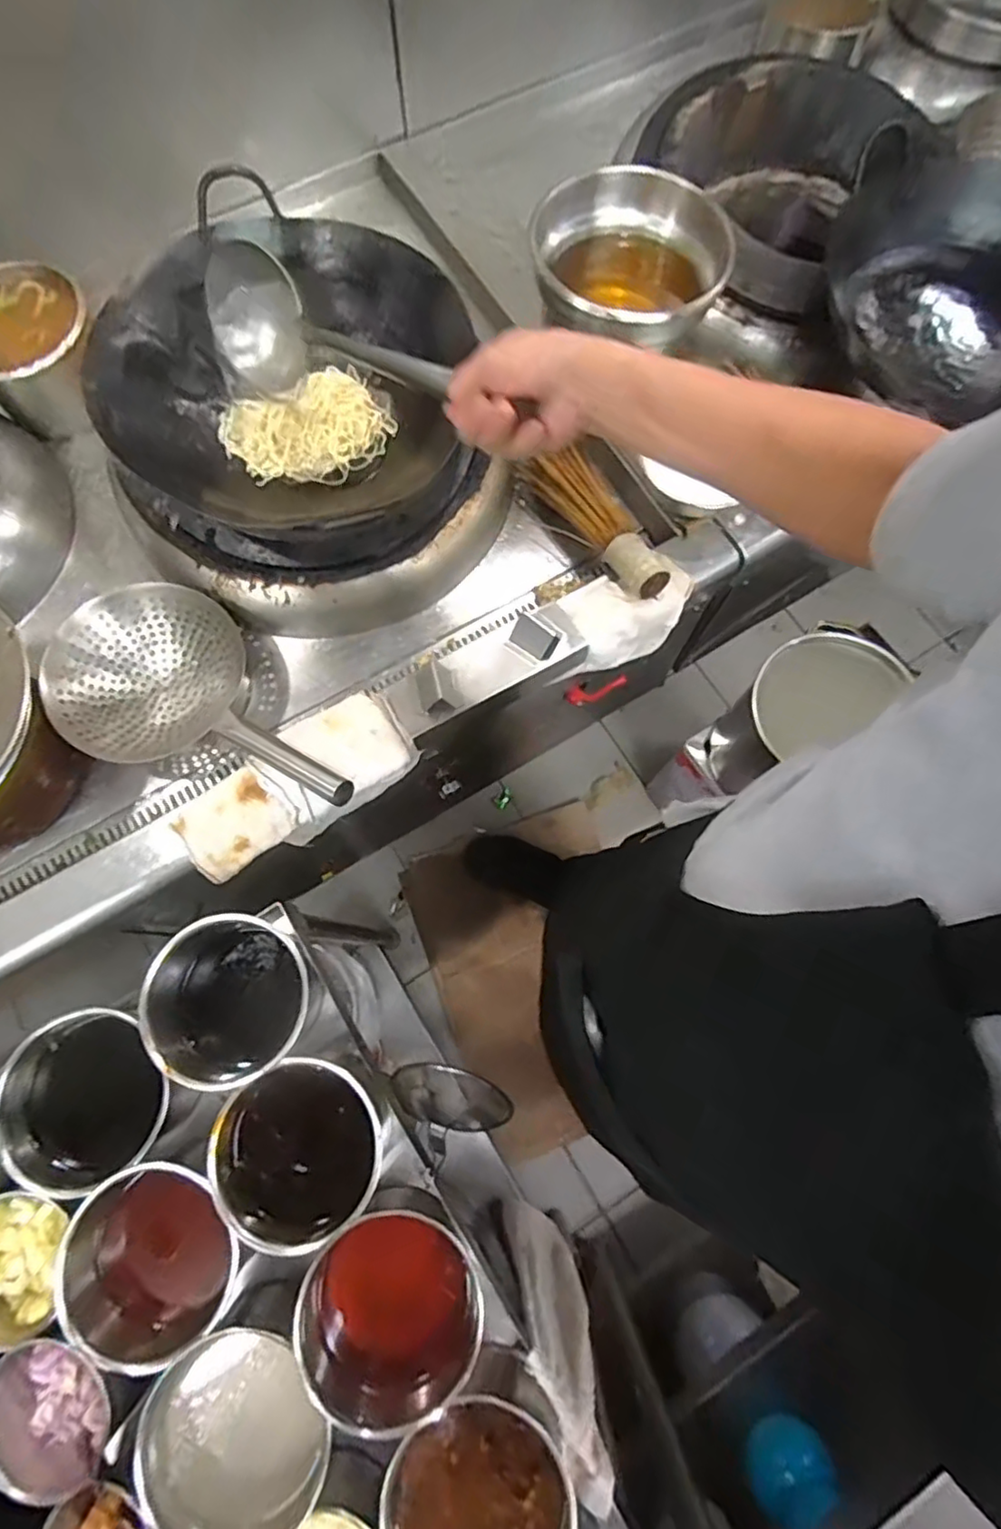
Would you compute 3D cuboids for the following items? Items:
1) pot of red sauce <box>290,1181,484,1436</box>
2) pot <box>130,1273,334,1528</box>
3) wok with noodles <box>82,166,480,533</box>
[{"bbox_3d":[-0.101,0.503,0.601,0.153,0.123,0.137,32,76,9],"label":"pot of red sauce"},{"bbox_3d":[-0.225,0.585,0.596,0.156,0.147,0.146,0,73,0],"label":"pot"},{"bbox_3d":[-0.256,-0.472,0.812,0.373,0.157,0.443,26,75,8],"label":"wok with noodles"}]

